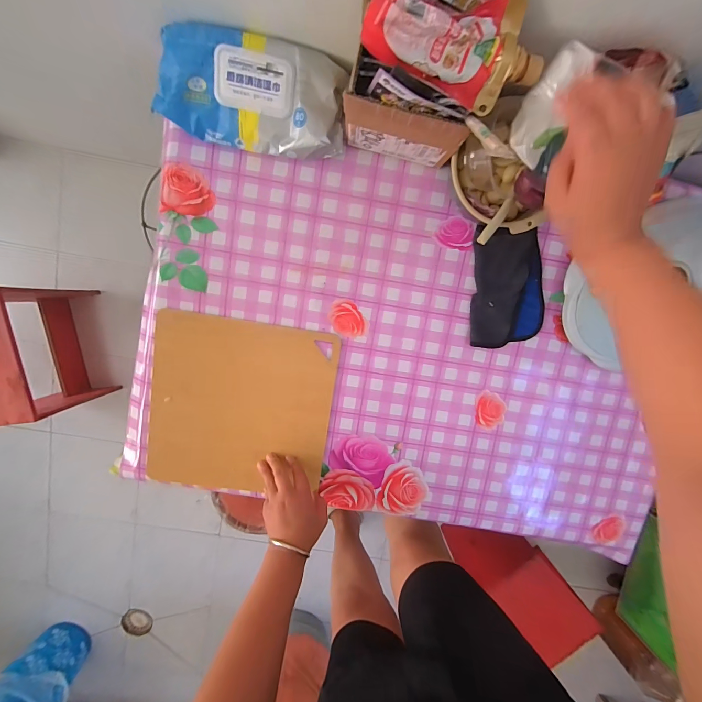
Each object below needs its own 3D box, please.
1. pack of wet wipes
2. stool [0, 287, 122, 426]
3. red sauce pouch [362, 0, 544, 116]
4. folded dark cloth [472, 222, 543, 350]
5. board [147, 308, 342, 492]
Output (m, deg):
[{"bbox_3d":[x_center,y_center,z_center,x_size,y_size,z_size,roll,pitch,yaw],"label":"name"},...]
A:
[{"bbox_3d":[-0.127,-0.341,0.439,0.238,0.066,0.116,11,99,-4],"label":"pack of wet wipes"},{"bbox_3d":[-0.896,0.000,0.901,0.230,0.314,0.334,-4,98,-1],"label":"stool"},{"bbox_3d":[0.105,-0.305,0.314,0.173,0.045,0.081,21,97,-4],"label":"red sauce pouch"},{"bbox_3d":[0.254,-0.099,0.518,0.116,0.015,0.179,-3,100,-1],"label":"folded dark cloth"},{"bbox_3d":[-0.181,0.096,0.543,0.292,0.013,0.293,9,99,-3],"label":"board"}]

